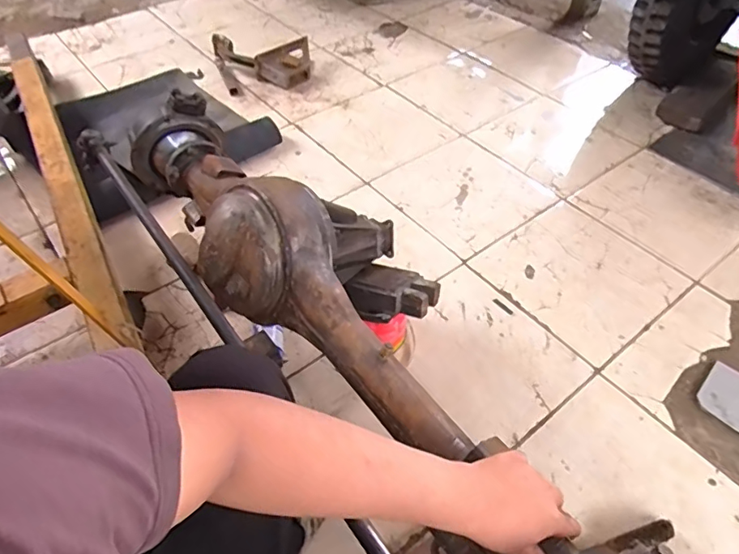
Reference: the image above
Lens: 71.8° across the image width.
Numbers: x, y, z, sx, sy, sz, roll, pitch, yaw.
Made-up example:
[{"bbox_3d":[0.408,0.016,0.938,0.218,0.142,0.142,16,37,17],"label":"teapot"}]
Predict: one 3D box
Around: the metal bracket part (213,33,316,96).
[{"bbox_3d":[-0.348,-0.725,1.724,0.316,0.128,0.165,-15,51,-12],"label":"metal bracket part"}]

